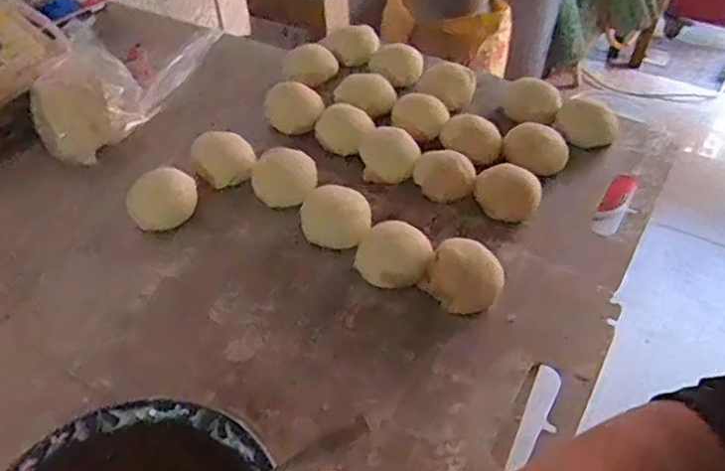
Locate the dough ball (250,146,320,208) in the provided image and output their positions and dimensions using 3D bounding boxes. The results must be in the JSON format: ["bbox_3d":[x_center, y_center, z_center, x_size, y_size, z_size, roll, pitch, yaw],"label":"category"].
[{"bbox_3d":[-0.074,-0.051,0.580,0.059,0.035,0.060,0,47,0],"label":"dough ball"}]

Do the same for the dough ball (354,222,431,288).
[{"bbox_3d":[0.026,0.018,0.516,0.061,0.028,0.055,8,48,7],"label":"dough ball"}]

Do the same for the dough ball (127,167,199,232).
[{"bbox_3d":[-0.179,-0.030,0.556,0.064,0.039,0.051,-27,53,-24],"label":"dough ball"}]

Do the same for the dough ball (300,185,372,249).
[{"bbox_3d":[-0.024,-0.014,0.549,0.062,0.029,0.058,0,47,0],"label":"dough ball"}]

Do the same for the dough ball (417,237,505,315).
[{"bbox_3d":[0.083,0.030,0.496,0.063,0.042,0.063,12,48,10],"label":"dough ball"}]

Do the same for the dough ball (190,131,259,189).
[{"bbox_3d":[-0.138,-0.075,0.609,0.058,0.049,0.058,0,47,0],"label":"dough ball"}]

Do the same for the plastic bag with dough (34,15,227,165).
[{"bbox_3d":[-0.259,-0.184,0.677,0.108,0.090,0.252,16,49,14],"label":"plastic bag with dough"}]

